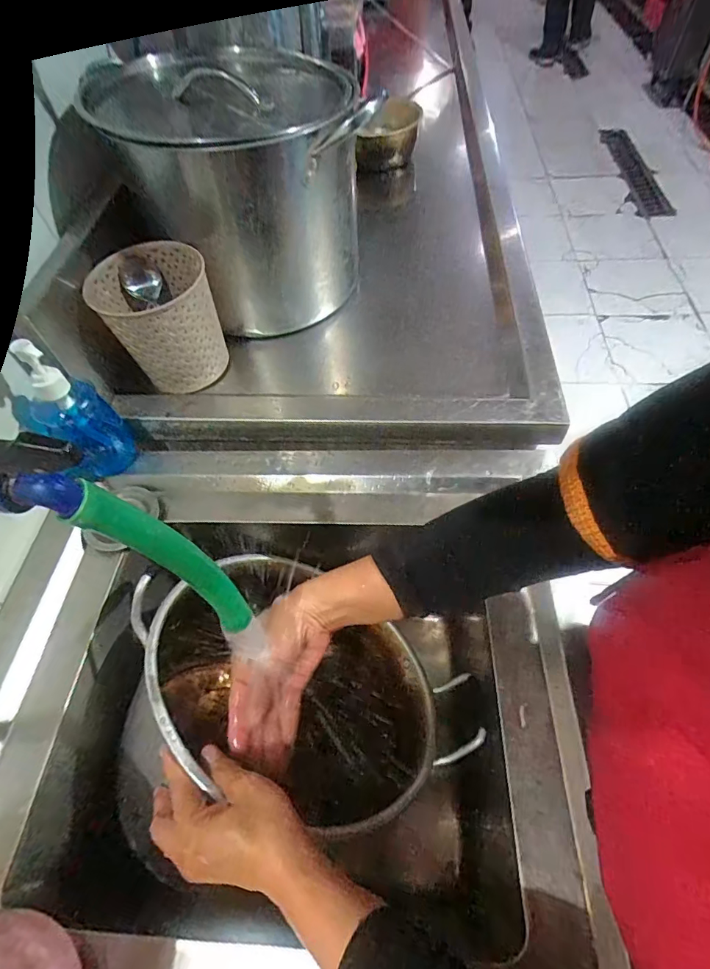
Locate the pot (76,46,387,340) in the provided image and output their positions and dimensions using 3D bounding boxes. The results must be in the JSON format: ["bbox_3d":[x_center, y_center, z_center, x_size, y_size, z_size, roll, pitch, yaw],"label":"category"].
[{"bbox_3d":[-0.146,-0.389,0.633,0.271,0.245,0.274,-2,56,3],"label":"pot"}]

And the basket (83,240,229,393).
[{"bbox_3d":[-0.235,-0.207,0.584,0.131,0.135,0.123,-2,56,3],"label":"basket"}]

